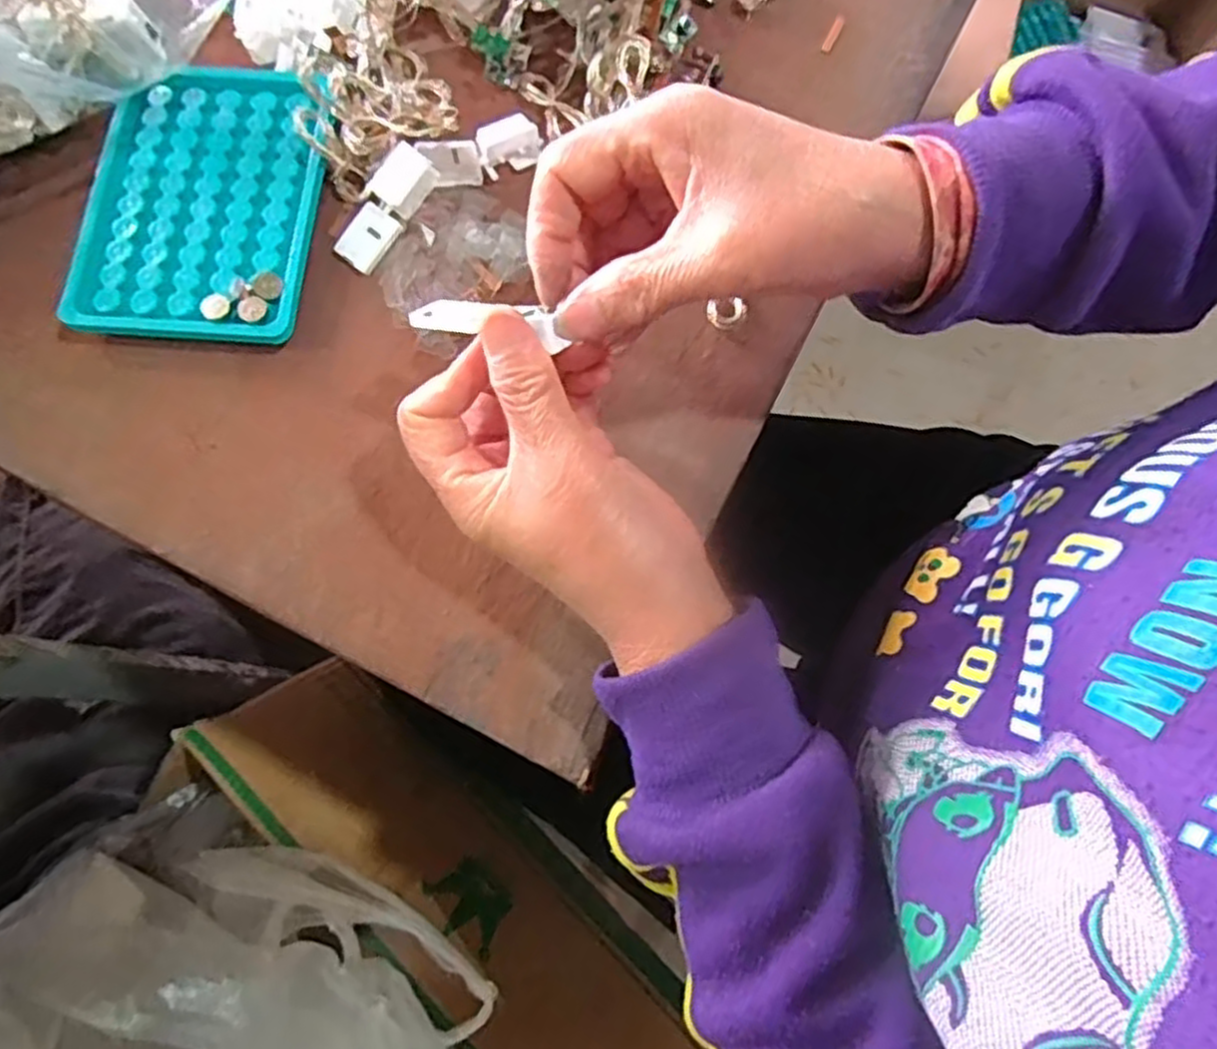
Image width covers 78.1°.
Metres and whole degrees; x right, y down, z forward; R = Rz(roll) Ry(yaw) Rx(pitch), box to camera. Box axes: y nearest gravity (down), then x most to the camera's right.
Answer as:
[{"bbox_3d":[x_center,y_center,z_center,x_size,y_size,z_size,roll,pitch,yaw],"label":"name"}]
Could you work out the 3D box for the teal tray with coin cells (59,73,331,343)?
[{"bbox_3d":[-0.175,-0.142,0.324,0.097,0.018,0.129,6,76,1],"label":"teal tray with coin cells"}]

